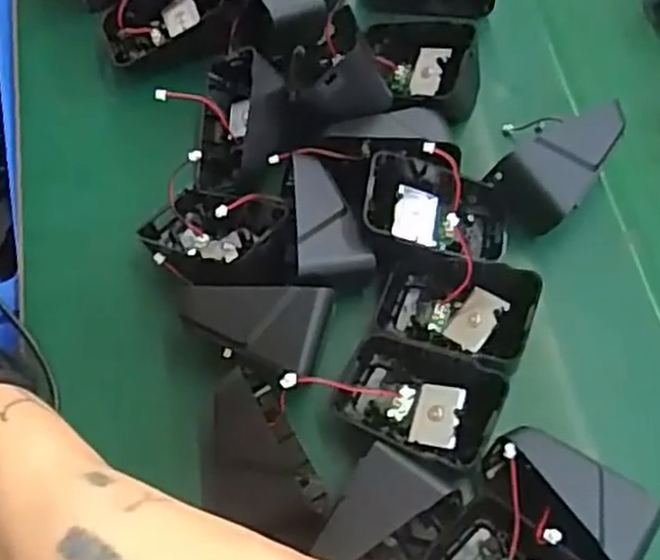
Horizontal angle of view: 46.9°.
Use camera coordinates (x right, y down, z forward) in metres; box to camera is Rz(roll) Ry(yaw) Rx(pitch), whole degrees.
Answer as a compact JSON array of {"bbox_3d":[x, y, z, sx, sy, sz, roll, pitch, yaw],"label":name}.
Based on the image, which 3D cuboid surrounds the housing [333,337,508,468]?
[{"bbox_3d":[0.038,0.053,0.324,0.066,0.046,0.045,24,67,10],"label":"housing"}]

